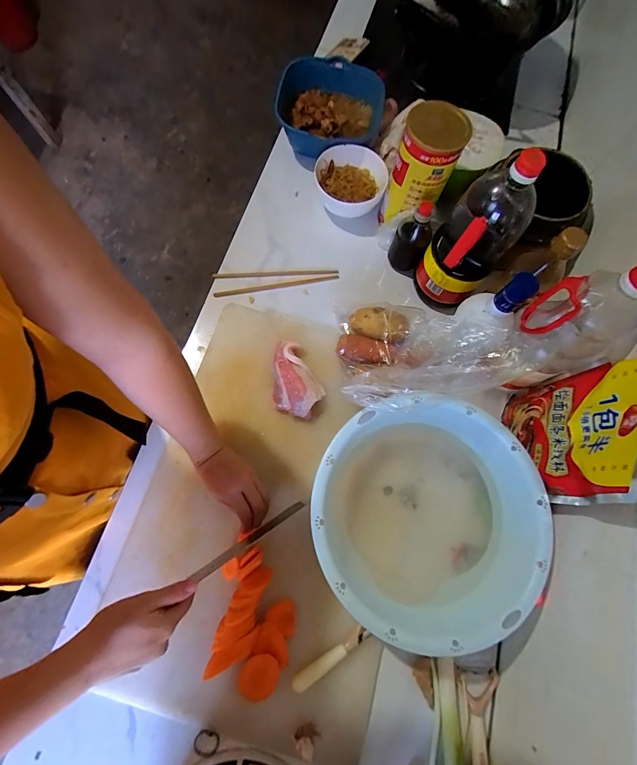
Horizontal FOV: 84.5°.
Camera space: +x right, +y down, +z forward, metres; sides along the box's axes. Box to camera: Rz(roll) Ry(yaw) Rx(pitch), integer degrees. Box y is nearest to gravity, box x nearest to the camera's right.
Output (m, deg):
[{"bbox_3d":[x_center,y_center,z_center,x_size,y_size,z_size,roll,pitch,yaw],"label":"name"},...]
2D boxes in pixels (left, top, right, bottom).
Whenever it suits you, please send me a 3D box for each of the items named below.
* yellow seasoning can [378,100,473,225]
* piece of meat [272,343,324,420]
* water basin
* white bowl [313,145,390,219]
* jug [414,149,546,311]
[{"bbox_3d":[0.183,-0.377,0.624,0.098,0.168,0.109,19,74,2],"label":"yellow seasoning can"},{"bbox_3d":[-0.047,-0.003,0.597,0.081,0.032,0.128,-28,77,-10],"label":"piece of meat"},{"bbox_3d":[0.151,0.187,0.506,0.311,0.104,0.299,1,74,-2],"label":"water basin"},{"bbox_3d":[0.063,-0.396,0.713,0.139,0.080,0.142,1,74,-2],"label":"white bowl"},{"bbox_3d":[0.250,-0.235,0.562,0.111,0.266,0.117,39,76,9],"label":"jug"}]

